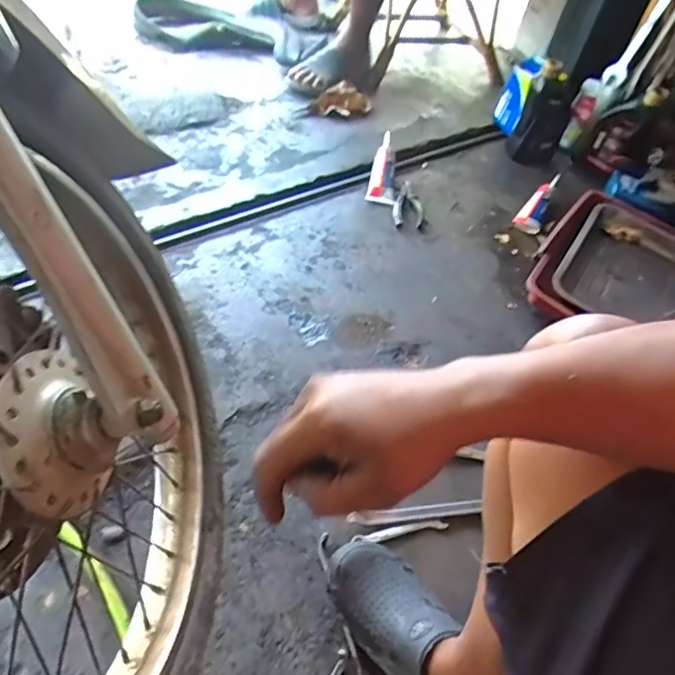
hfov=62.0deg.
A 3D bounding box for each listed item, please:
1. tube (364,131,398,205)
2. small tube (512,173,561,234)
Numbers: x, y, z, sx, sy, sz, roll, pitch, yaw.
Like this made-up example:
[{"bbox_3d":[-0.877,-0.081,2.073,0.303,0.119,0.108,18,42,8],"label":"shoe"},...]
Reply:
[{"bbox_3d":[0.100,-0.365,1.219,0.062,0.029,0.187,7,67,-1],"label":"tube"},{"bbox_3d":[0.444,-0.297,1.212,0.057,0.047,0.202,30,69,18],"label":"small tube"}]

